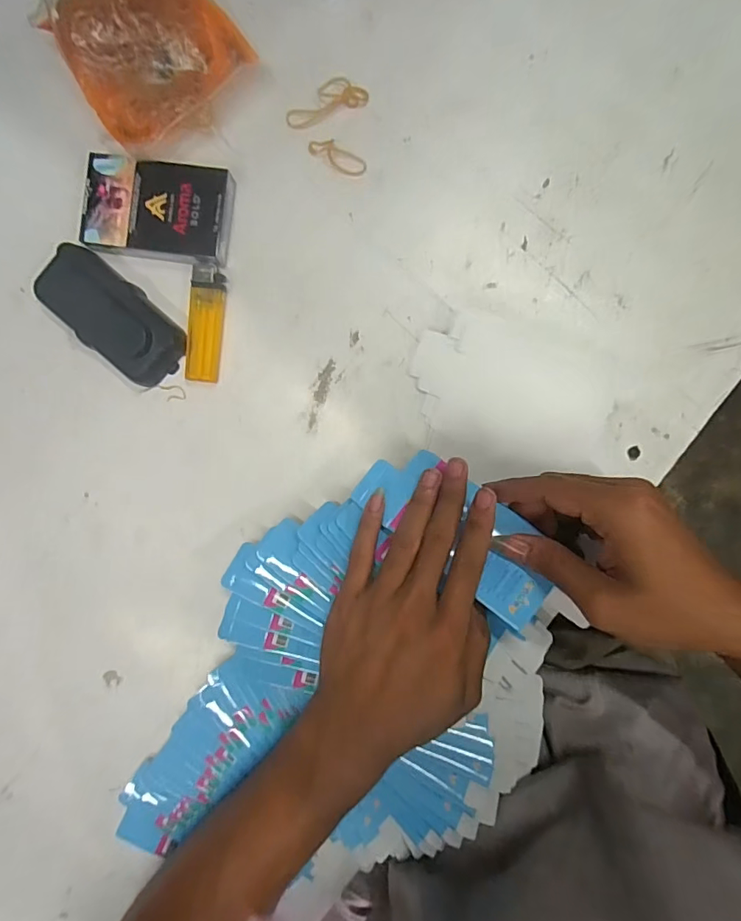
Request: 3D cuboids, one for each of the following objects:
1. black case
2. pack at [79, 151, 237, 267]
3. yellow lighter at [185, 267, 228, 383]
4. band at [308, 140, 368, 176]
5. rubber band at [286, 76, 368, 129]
[{"bbox_3d":[-0.181,-0.101,0.328,0.104,0.027,0.052,39,93,-1],"label":"black case"},{"bbox_3d":[-0.147,-0.173,0.328,0.097,0.018,0.064,7,93,1],"label":"pack"},{"bbox_3d":[-0.117,-0.096,0.336,0.024,0.009,0.079,8,93,1],"label":"yellow lighter"},{"bbox_3d":[-0.023,-0.214,0.330,0.043,0.004,0.015,29,93,0],"label":"band"},{"bbox_3d":[-0.032,-0.254,0.332,0.058,0.004,0.022,-22,92,2],"label":"rubber band"}]

